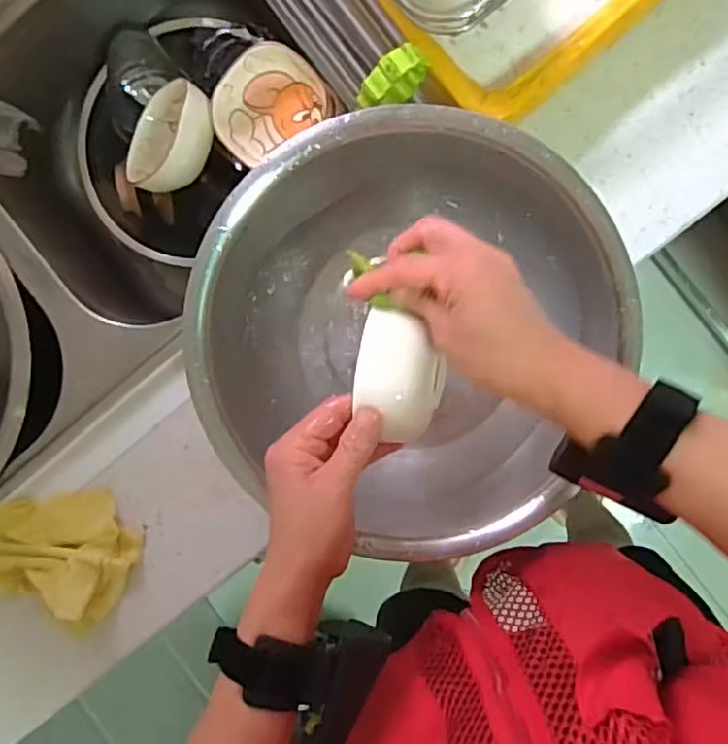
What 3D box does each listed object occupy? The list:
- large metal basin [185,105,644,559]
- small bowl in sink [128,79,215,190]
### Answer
[{"bbox_3d":[0.029,-0.028,0.477,0.295,0.086,0.293,1,95,6],"label":"large metal basin"},{"bbox_3d":[-0.172,-0.205,0.582,0.094,0.044,0.101,-9,75,35],"label":"small bowl in sink"}]

